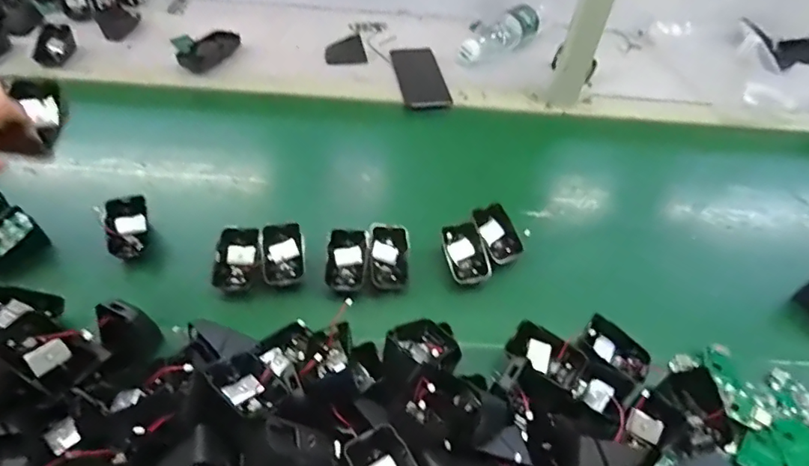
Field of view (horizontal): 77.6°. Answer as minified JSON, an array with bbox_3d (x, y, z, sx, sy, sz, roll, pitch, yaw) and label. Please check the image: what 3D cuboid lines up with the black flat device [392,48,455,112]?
[{"bbox_3d":[0.028,-0.247,0.806,0.073,0.018,0.153,-5,50,-9],"label":"black flat device"}]

